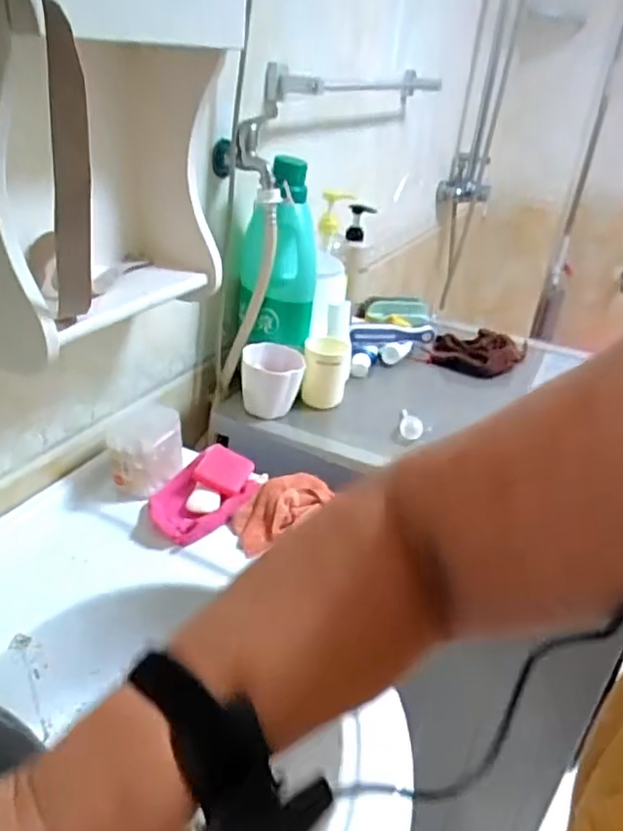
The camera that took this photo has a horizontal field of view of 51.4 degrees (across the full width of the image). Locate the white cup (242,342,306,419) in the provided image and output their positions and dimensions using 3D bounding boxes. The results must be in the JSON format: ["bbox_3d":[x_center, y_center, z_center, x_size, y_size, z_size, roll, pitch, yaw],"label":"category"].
[{"bbox_3d":[-0.057,-0.047,0.930,0.087,0.092,0.069,2,30,-6],"label":"white cup"}]

